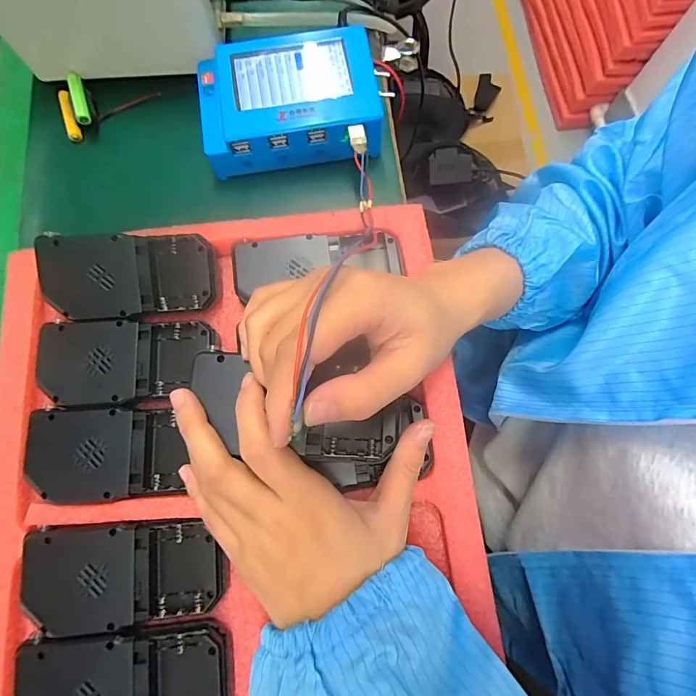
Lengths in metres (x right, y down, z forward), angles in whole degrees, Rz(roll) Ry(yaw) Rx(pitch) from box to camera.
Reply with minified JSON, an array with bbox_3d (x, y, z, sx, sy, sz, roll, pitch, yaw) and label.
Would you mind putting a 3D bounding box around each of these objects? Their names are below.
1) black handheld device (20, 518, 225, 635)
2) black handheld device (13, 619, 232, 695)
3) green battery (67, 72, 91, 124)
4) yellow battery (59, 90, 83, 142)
[{"bbox_3d":[-0.135,0.135,0.245,0.116,0.016,0.056,-3,76,-1],"label":"black handheld device"},{"bbox_3d":[-0.126,0.191,0.231,0.112,0.018,0.058,-5,76,-1],"label":"black handheld device"},{"bbox_3d":[-0.225,-0.208,0.340,0.012,0.009,0.044,-18,76,-4],"label":"green battery"},{"bbox_3d":[-0.240,-0.201,0.352,0.014,0.013,0.044,-20,77,-5],"label":"yellow battery"}]

